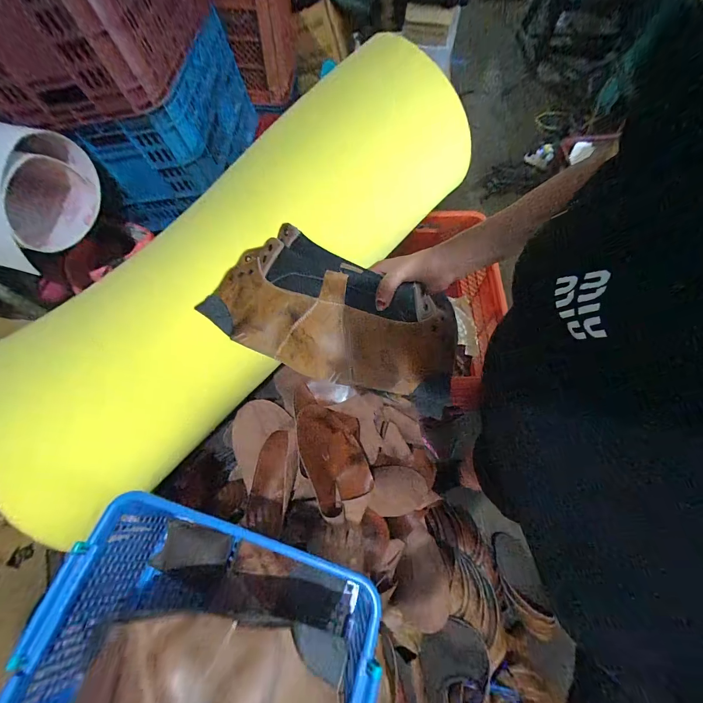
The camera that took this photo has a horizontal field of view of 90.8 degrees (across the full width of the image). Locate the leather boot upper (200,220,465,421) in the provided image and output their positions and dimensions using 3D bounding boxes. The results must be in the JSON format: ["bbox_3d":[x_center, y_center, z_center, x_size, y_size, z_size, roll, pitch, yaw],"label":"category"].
[{"bbox_3d":[-0.030,-0.055,0.442,0.336,0.075,0.161,22,70,12],"label":"leather boot upper"}]

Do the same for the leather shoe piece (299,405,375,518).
[{"bbox_3d":[-0.038,0.207,0.699,0.146,0.033,0.205,-18,86,-38],"label":"leather shoe piece"}]

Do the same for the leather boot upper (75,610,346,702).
[{"bbox_3d":[-0.139,0.380,0.385,0.302,0.063,0.162,14,41,-7],"label":"leather boot upper"}]

